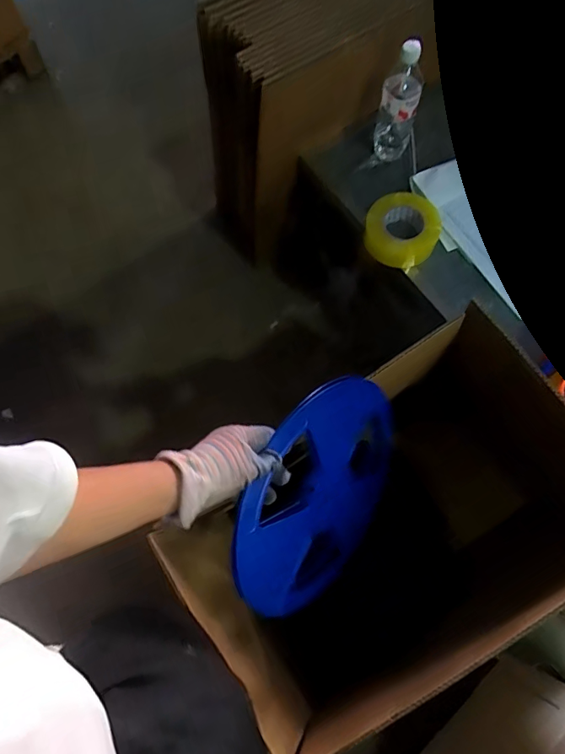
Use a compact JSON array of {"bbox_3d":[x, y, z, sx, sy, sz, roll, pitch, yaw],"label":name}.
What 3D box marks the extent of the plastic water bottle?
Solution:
[{"bbox_3d":[0.217,-0.508,0.880,0.069,0.223,0.059,9,71,6],"label":"plastic water bottle"}]

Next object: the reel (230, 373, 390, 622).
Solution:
[{"bbox_3d":[0.055,0.156,0.610,0.014,0.285,0.304,19,72,40],"label":"reel"}]

